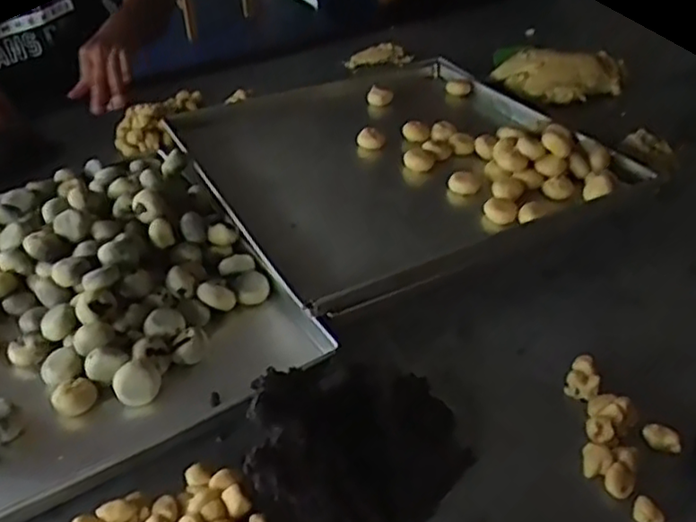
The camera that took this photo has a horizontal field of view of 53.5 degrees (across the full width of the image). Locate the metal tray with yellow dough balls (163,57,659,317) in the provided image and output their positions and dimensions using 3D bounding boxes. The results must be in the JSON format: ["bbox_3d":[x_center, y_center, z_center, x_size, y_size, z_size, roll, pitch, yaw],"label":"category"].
[{"bbox_3d":[0.067,-0.162,1.036,0.551,0.083,0.560,-22,40,-26],"label":"metal tray with yellow dough balls"}]

